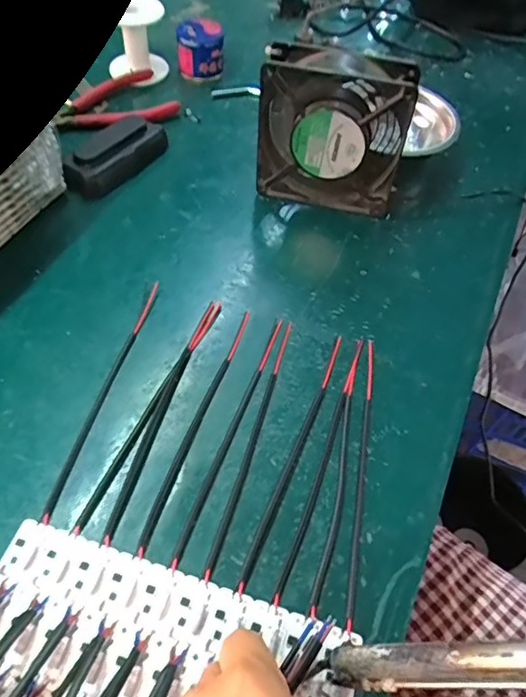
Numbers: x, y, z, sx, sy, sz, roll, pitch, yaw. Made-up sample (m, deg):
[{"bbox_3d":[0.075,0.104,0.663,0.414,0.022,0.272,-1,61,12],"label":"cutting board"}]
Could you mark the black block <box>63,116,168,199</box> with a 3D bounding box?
[{"bbox_3d":[-0.138,-0.179,0.488,0.050,0.027,0.103,26,57,14],"label":"black block"}]

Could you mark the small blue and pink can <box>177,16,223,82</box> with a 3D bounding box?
[{"bbox_3d":[-0.070,-0.333,0.586,0.051,0.051,0.042,0,54,-4],"label":"small blue and pink can"}]

